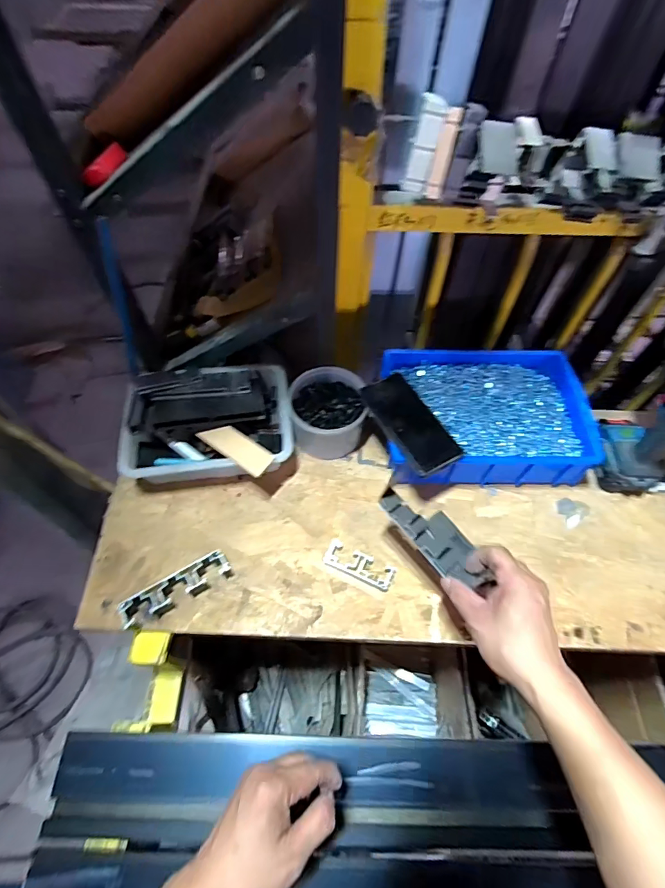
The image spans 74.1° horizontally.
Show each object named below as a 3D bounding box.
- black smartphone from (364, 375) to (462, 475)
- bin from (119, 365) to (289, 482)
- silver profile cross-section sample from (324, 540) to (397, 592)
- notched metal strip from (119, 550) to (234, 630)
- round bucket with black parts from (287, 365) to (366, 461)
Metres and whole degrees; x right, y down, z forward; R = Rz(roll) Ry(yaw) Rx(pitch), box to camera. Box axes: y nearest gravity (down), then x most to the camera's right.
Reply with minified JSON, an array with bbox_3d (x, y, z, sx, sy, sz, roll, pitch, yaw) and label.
[{"bbox_3d":[0.106,-0.029,0.605,0.071,0.013,0.151,-28,71,-15],"label":"black smartphone"},{"bbox_3d":[-0.178,-0.021,0.654,0.232,0.085,0.192,-3,59,-4],"label":"bin"},{"bbox_3d":[0.037,0.163,0.590,0.093,0.022,0.035,22,61,10],"label":"silver profile cross-section sample"},{"bbox_3d":[-0.197,0.185,0.563,0.136,0.034,0.032,-27,64,-17],"label":"notched metal strip"},{"bbox_3d":[-0.008,-0.048,0.677,0.106,0.083,0.110,1,59,-2],"label":"round bucket with black parts"}]

